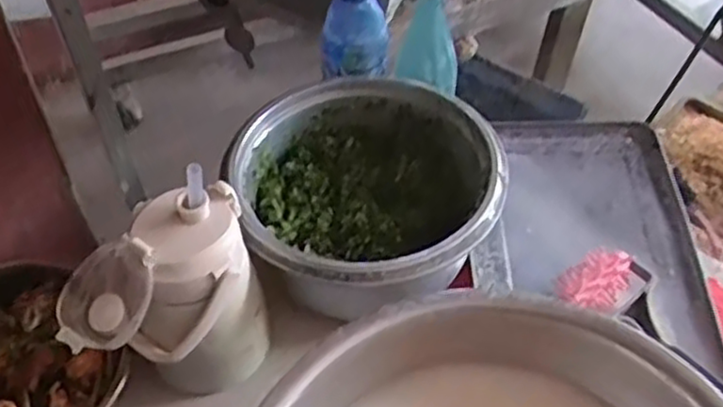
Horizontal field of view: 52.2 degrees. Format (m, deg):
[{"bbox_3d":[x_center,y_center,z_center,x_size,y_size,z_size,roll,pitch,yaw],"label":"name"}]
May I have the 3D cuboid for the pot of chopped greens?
[{"bbox_3d":[0.004,0.002,0.716,0.236,0.132,0.259,0,48,0],"label":"pot of chopped greens"}]

